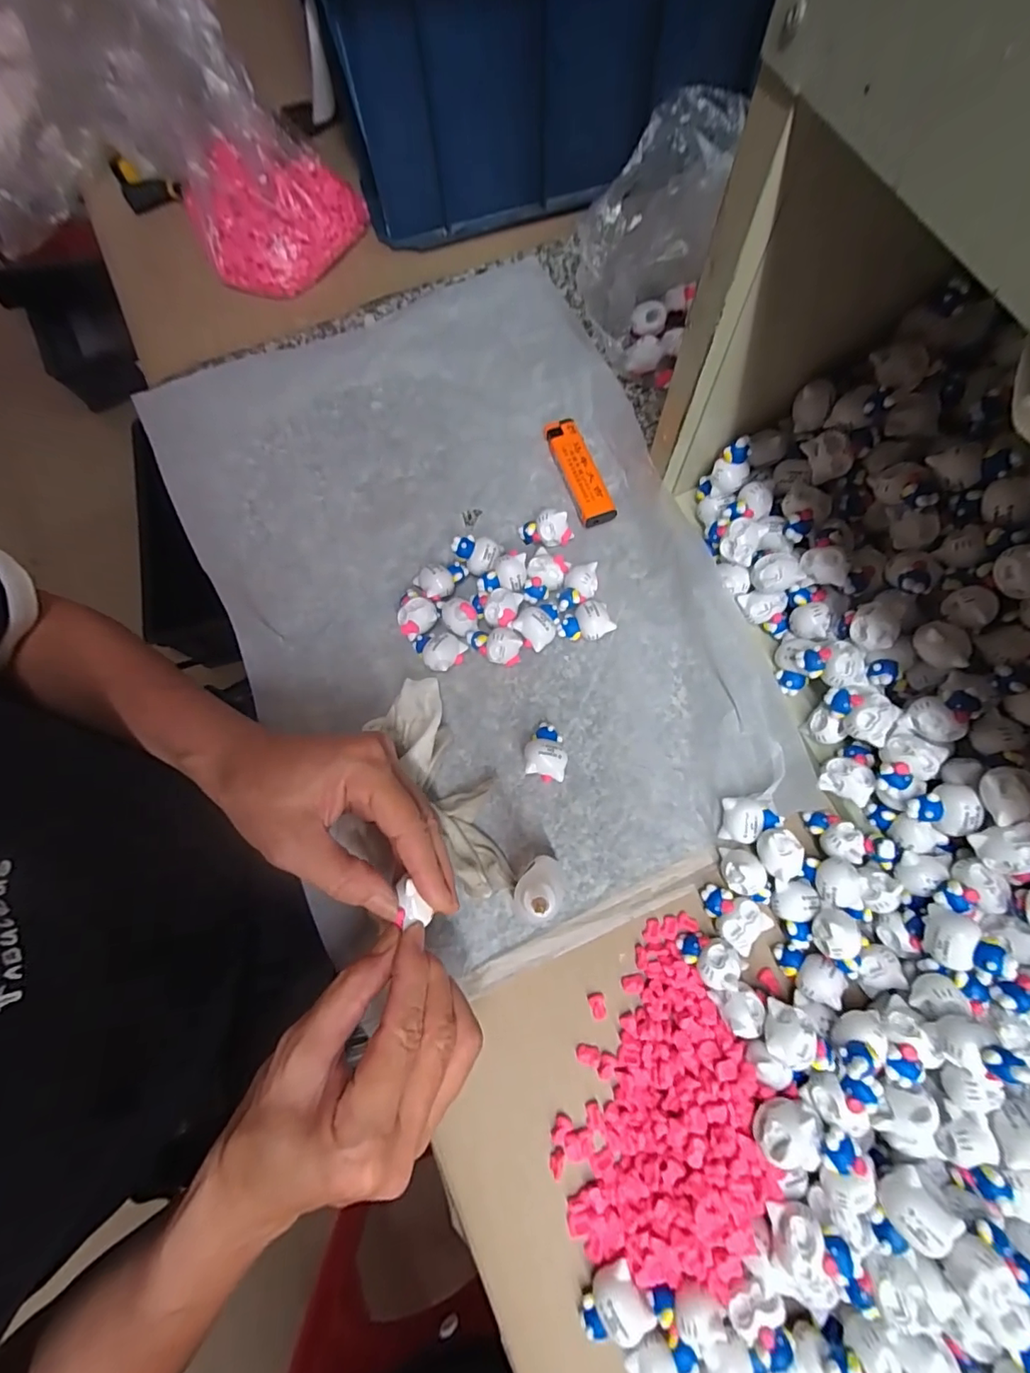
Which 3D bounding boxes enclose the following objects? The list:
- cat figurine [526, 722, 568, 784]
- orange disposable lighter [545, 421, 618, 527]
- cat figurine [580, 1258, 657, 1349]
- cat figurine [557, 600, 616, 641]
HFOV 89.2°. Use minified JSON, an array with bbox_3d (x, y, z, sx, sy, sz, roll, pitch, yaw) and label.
[{"bbox_3d":[0.018,0.040,0.315,0.024,0.022,0.034,-3,74,2],"label":"cat figurine"},{"bbox_3d":[0.044,-0.150,0.361,0.023,0.012,0.081,-20,75,-3],"label":"orange disposable lighter"},{"bbox_3d":[0.044,0.289,0.241,0.032,0.017,0.024,-32,75,-6],"label":"cat figurine"},{"bbox_3d":[0.045,-0.040,0.335,0.034,0.020,0.025,-29,75,-5],"label":"cat figurine"}]

